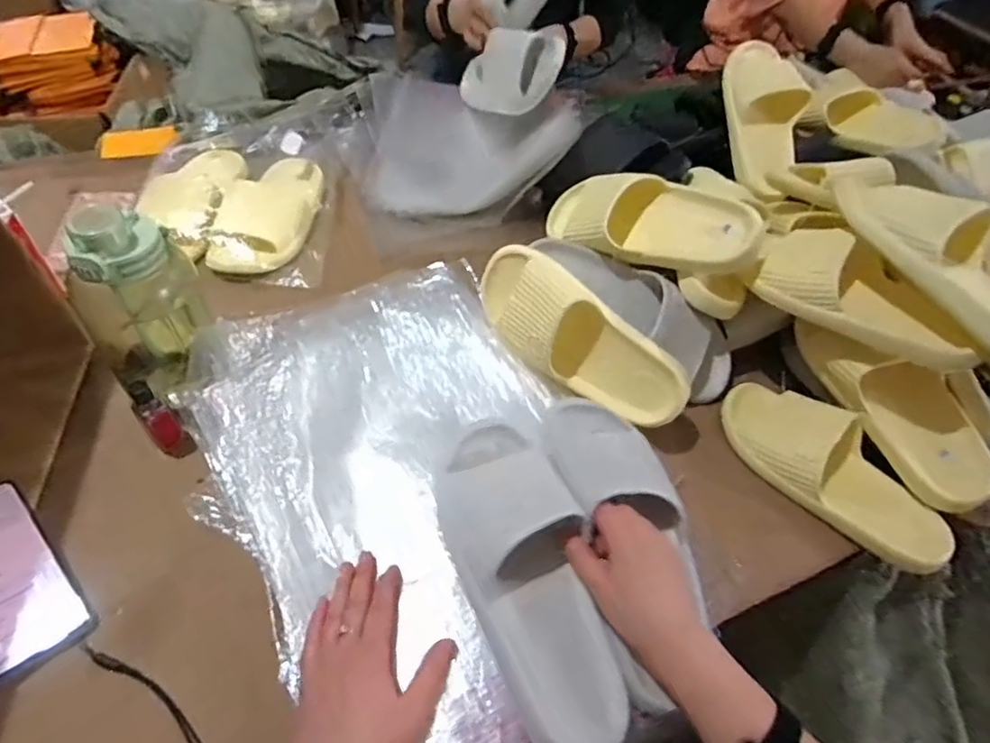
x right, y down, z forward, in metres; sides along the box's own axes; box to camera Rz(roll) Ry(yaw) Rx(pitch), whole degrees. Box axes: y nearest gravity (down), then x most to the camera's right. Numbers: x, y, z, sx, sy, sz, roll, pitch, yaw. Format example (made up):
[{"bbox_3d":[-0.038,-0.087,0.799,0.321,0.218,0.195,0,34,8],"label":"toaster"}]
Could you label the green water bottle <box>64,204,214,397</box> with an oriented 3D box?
[{"bbox_3d":[-0.348,-0.078,0.570,0.099,0.192,0.097,-35,62,-29],"label":"green water bottle"}]

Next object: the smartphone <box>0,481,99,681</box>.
[{"bbox_3d":[-0.409,0.169,0.496,0.075,0.004,0.163,-32,69,-37],"label":"smartphone"}]

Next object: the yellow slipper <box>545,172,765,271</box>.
[{"bbox_3d":[0.168,-0.172,0.679,0.258,0.086,0.080,15,50,26],"label":"yellow slipper"}]

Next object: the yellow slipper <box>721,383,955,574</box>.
[{"bbox_3d":[0.362,0.102,0.637,0.098,0.065,0.249,-35,62,-29],"label":"yellow slipper"}]

